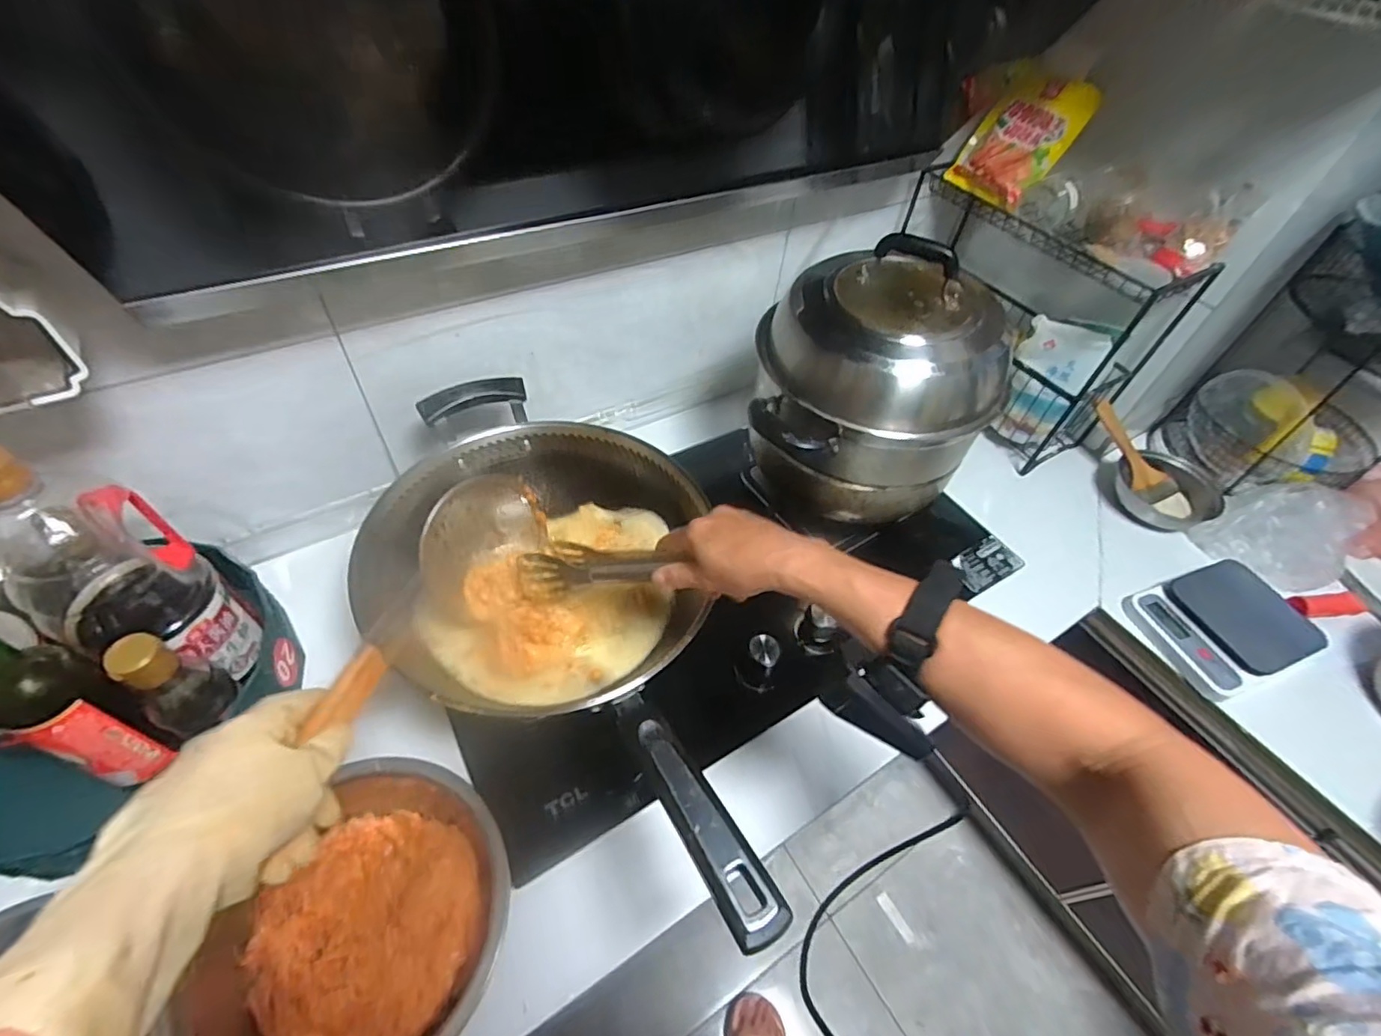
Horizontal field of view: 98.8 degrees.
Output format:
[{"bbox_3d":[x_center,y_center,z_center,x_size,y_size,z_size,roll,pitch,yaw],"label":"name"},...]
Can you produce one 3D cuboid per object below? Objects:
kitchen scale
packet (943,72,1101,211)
[{"bbox_3d":[0.686,0.138,0.765,0.194,0.041,0.148,-14,53,-17],"label":"kitchen scale"},{"bbox_3d":[0.460,-0.532,0.832,0.028,0.163,0.136,-7,55,-37],"label":"packet"}]

